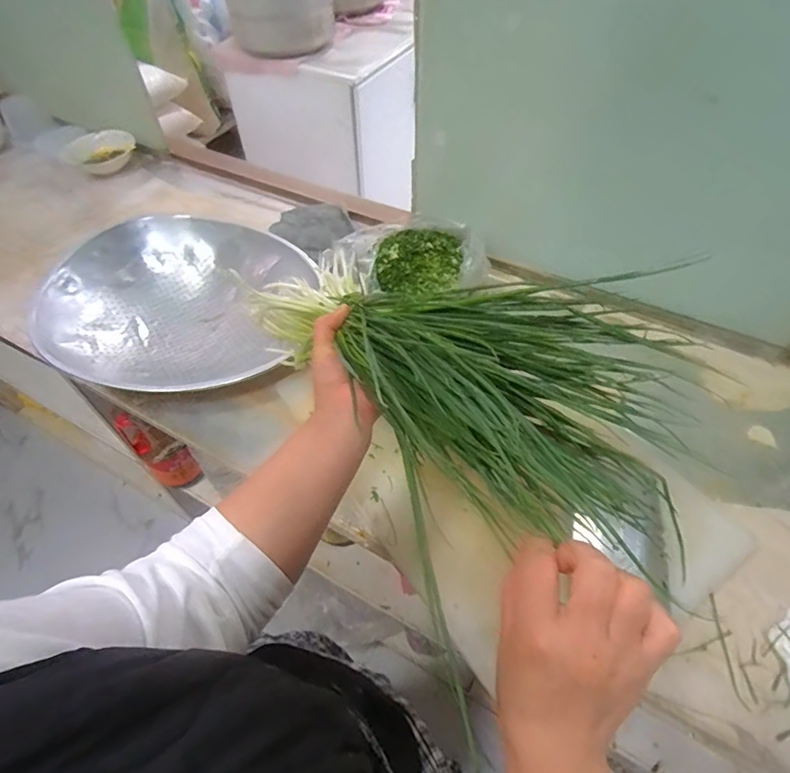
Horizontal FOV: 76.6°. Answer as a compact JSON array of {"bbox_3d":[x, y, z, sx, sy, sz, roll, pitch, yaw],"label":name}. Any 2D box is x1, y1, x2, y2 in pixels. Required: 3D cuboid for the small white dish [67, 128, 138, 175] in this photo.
[{"bbox_3d":[-0.647,-0.522,1.103,0.130,0.036,0.131,-1,54,1],"label":"small white dish"}]

